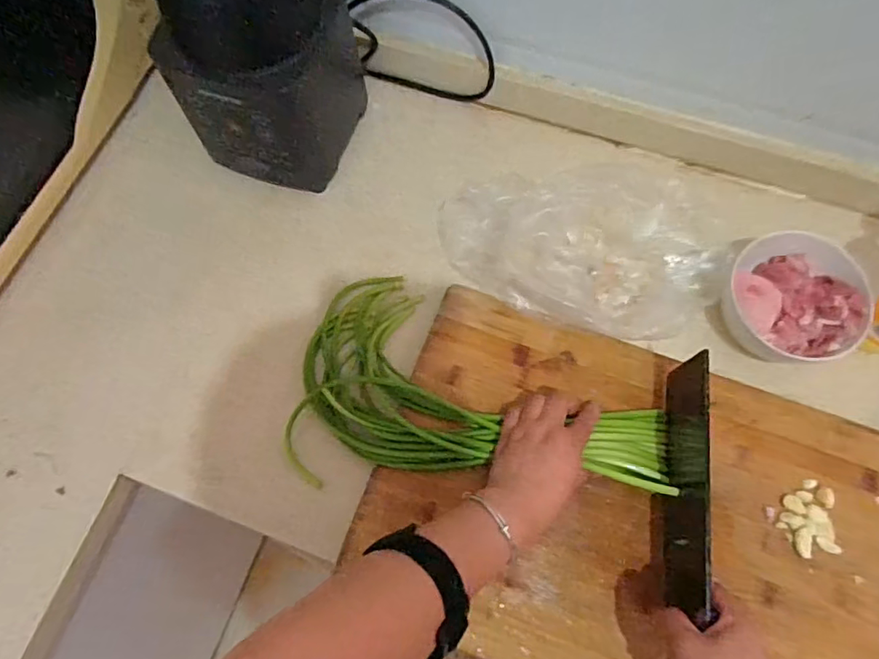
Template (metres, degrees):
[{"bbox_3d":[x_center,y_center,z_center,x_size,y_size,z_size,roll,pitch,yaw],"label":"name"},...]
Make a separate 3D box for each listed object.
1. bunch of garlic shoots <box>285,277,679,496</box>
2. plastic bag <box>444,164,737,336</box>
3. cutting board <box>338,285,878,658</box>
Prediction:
[{"bbox_3d":[0.037,0.073,0.534,0.355,0.035,0.195,15,70,8],"label":"bunch of garlic shoots"},{"bbox_3d":[0.148,-0.100,0.569,0.292,0.070,0.184,12,71,5],"label":"plastic bag"},{"bbox_3d":[0.177,0.157,0.505,0.465,0.015,0.289,21,72,8],"label":"cutting board"}]

